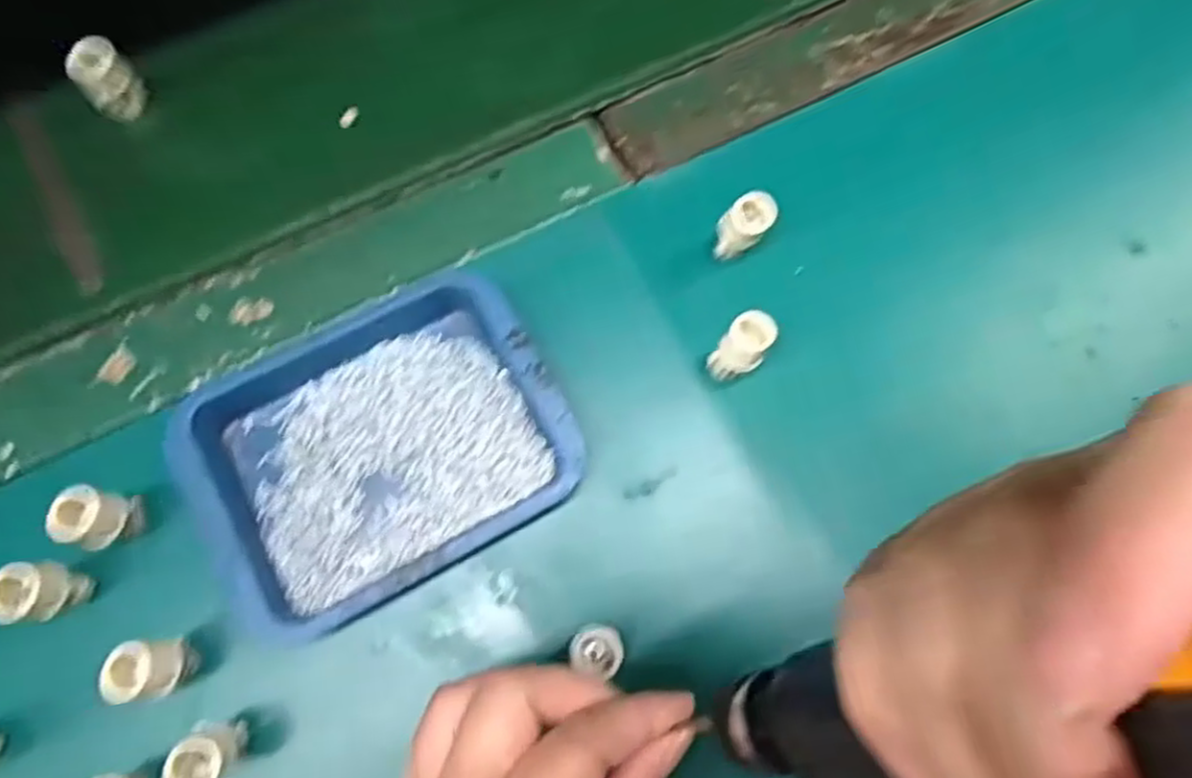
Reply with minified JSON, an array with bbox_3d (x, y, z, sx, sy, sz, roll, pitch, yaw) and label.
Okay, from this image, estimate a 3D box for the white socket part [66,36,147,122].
[{"bbox_3d":[-0.249,-0.157,0.388,0.027,0.041,0.020,-43,77,-13],"label":"white socket part"}]

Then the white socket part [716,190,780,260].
[{"bbox_3d":[0.072,-0.077,0.368,0.021,0.037,0.023,0,72,0],"label":"white socket part"}]

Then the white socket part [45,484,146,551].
[{"bbox_3d":[-0.206,0.055,0.316,0.020,0.048,0.023,6,72,1],"label":"white socket part"}]

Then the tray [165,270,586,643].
[{"bbox_3d":[-0.095,0.024,0.336,0.154,0.026,0.124,-29,75,-9],"label":"tray"}]

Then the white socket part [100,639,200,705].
[{"bbox_3d":[-0.174,0.110,0.298,0.016,0.043,0.021,-4,72,-2],"label":"white socket part"}]

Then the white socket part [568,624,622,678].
[{"bbox_3d":[0.001,0.104,0.303,0.021,0.021,0.019,20,73,6],"label":"white socket part"}]

